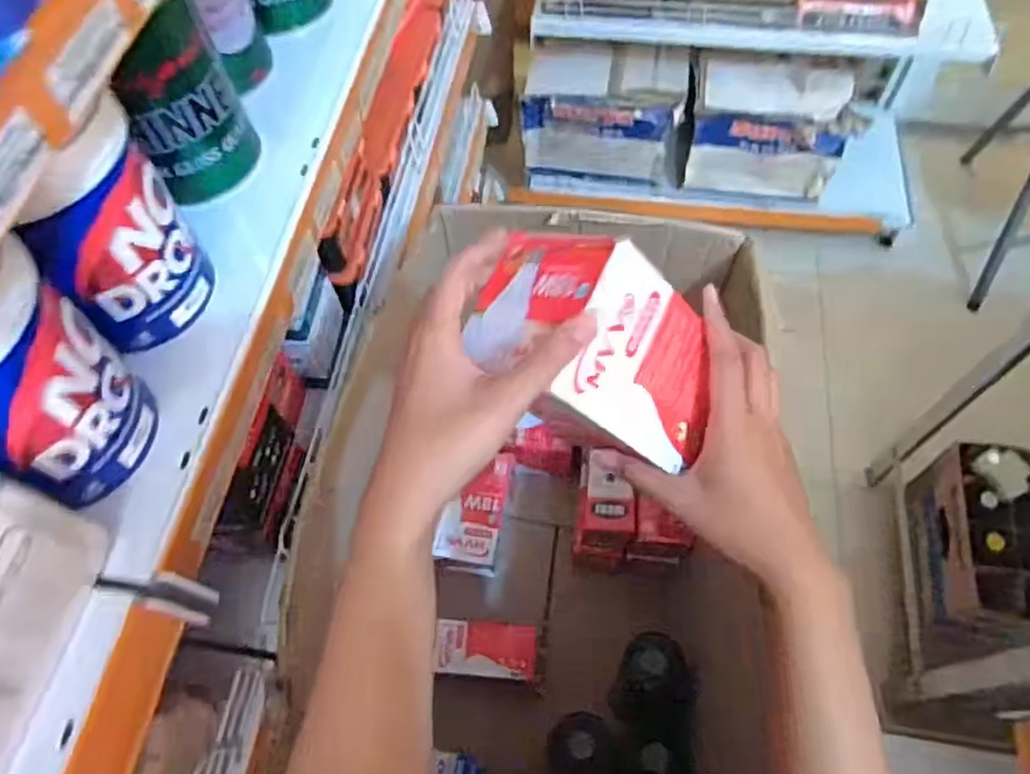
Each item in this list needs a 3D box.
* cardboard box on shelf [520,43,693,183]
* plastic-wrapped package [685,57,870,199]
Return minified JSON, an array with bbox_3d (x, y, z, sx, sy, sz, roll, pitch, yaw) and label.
[{"bbox_3d":[0.214,-0.667,1.713,0.361,0.232,0.224,6,61,5],"label":"cardboard box on shelf"},{"bbox_3d":[0.620,-0.621,1.684,0.357,0.259,0.176,13,62,9],"label":"plastic-wrapped package"}]

